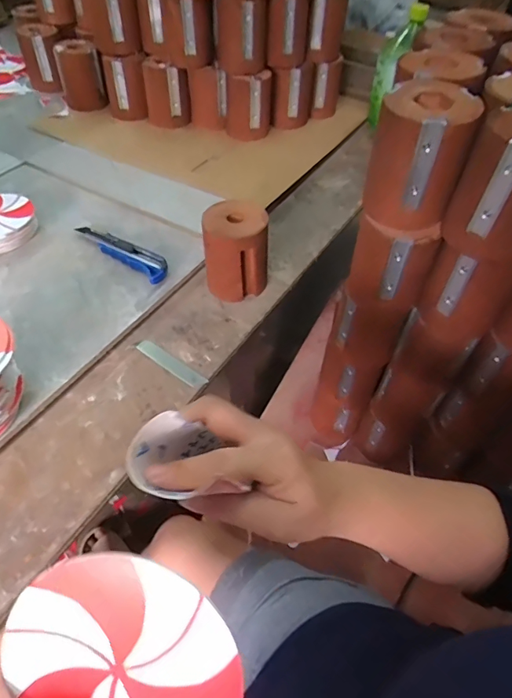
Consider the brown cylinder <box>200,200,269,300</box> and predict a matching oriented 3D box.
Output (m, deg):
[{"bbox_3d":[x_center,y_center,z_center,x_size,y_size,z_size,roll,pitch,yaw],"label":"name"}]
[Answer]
[{"bbox_3d":[-0.024,-0.118,0.563,0.079,0.101,0.072,0,51,-2],"label":"brown cylinder"}]

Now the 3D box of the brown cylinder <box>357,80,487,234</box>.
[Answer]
[{"bbox_3d":[0.141,-0.170,0.404,0.076,0.100,0.073,16,52,11],"label":"brown cylinder"}]

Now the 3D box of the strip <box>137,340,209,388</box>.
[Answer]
[{"bbox_3d":[-0.097,0.016,0.521,0.099,0.004,0.018,32,60,25],"label":"strip"}]

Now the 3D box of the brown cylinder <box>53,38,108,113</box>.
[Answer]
[{"bbox_3d":[-0.332,-0.515,0.864,0.076,0.107,0.070,-13,53,-13],"label":"brown cylinder"}]

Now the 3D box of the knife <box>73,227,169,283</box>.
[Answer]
[{"bbox_3d":[-0.177,-0.132,0.606,0.171,0.023,0.038,34,57,23],"label":"knife"}]

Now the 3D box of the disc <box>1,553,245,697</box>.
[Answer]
[{"bbox_3d":[-0.053,0.130,0.187,0.098,0.004,0.088,43,98,0],"label":"disc"}]

